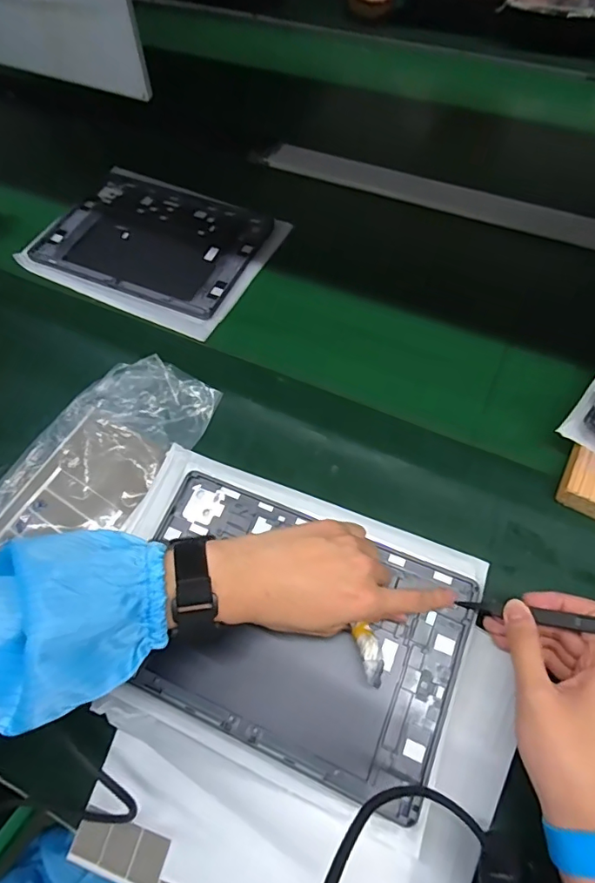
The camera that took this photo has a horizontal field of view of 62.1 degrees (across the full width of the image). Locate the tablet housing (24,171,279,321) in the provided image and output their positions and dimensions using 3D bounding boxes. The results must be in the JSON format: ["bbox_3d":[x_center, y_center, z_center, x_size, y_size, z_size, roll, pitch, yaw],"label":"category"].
[{"bbox_3d":[-0.173,-0.245,0.601,0.249,0.015,0.170,21,62,12],"label":"tablet housing"}]

